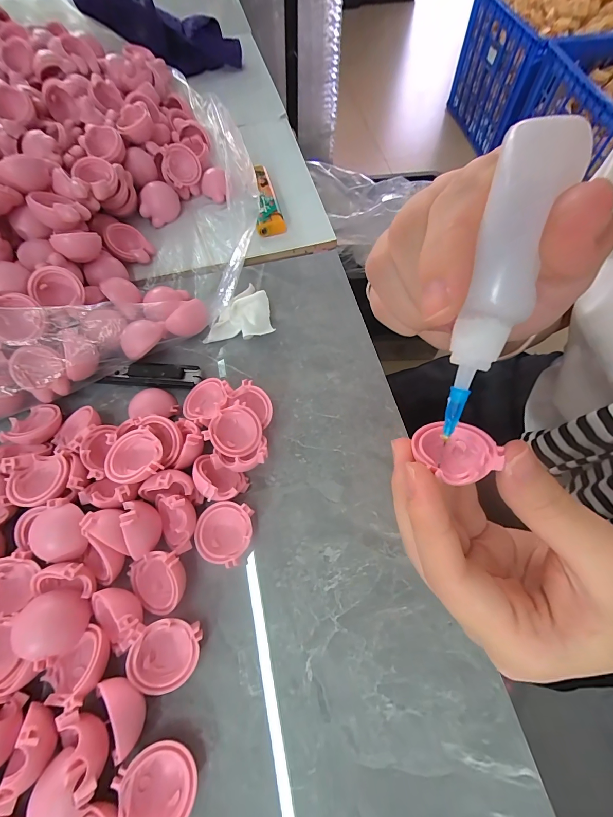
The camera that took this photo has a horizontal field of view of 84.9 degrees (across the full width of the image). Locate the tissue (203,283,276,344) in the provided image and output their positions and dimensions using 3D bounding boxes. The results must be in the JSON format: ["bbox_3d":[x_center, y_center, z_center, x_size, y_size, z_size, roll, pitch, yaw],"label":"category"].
[{"bbox_3d":[-0.047,-0.060,0.231,0.047,0.022,0.031,-21,66,-8],"label":"tissue"}]

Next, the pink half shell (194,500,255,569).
[{"bbox_3d":[-0.043,0.066,0.178,0.028,0.015,0.030,6,65,4],"label":"pink half shell"}]

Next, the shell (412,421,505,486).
[{"bbox_3d":[0.057,0.017,0.132,0.027,0.013,0.027,-6,48,7],"label":"shell"}]

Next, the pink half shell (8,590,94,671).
[{"bbox_3d":[-0.119,0.101,0.155,0.027,0.014,0.028,1,64,2],"label":"pink half shell"}]

